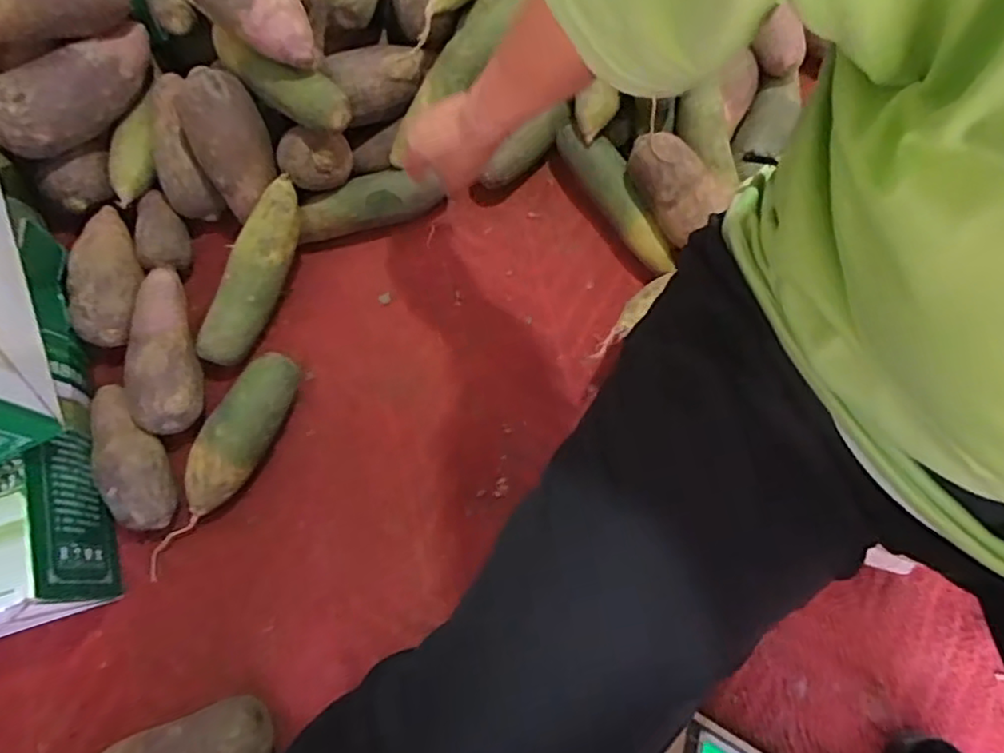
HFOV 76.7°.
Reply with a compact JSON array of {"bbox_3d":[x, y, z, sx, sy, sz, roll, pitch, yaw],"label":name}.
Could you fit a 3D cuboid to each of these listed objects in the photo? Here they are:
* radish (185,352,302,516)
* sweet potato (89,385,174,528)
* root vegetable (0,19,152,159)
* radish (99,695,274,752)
[{"bbox_3d":[-0.260,0.056,0.640,0.055,0.056,0.168,28,76,7],"label":"radish"},{"bbox_3d":[-0.366,0.077,0.633,0.060,0.056,0.153,-19,76,-6],"label":"sweet potato"},{"bbox_3d":[-0.436,-0.296,0.648,0.063,0.063,0.182,43,79,10],"label":"root vegetable"},{"bbox_3d":[-0.285,0.331,0.559,0.160,0.058,0.063,-13,76,-4],"label":"radish"}]

